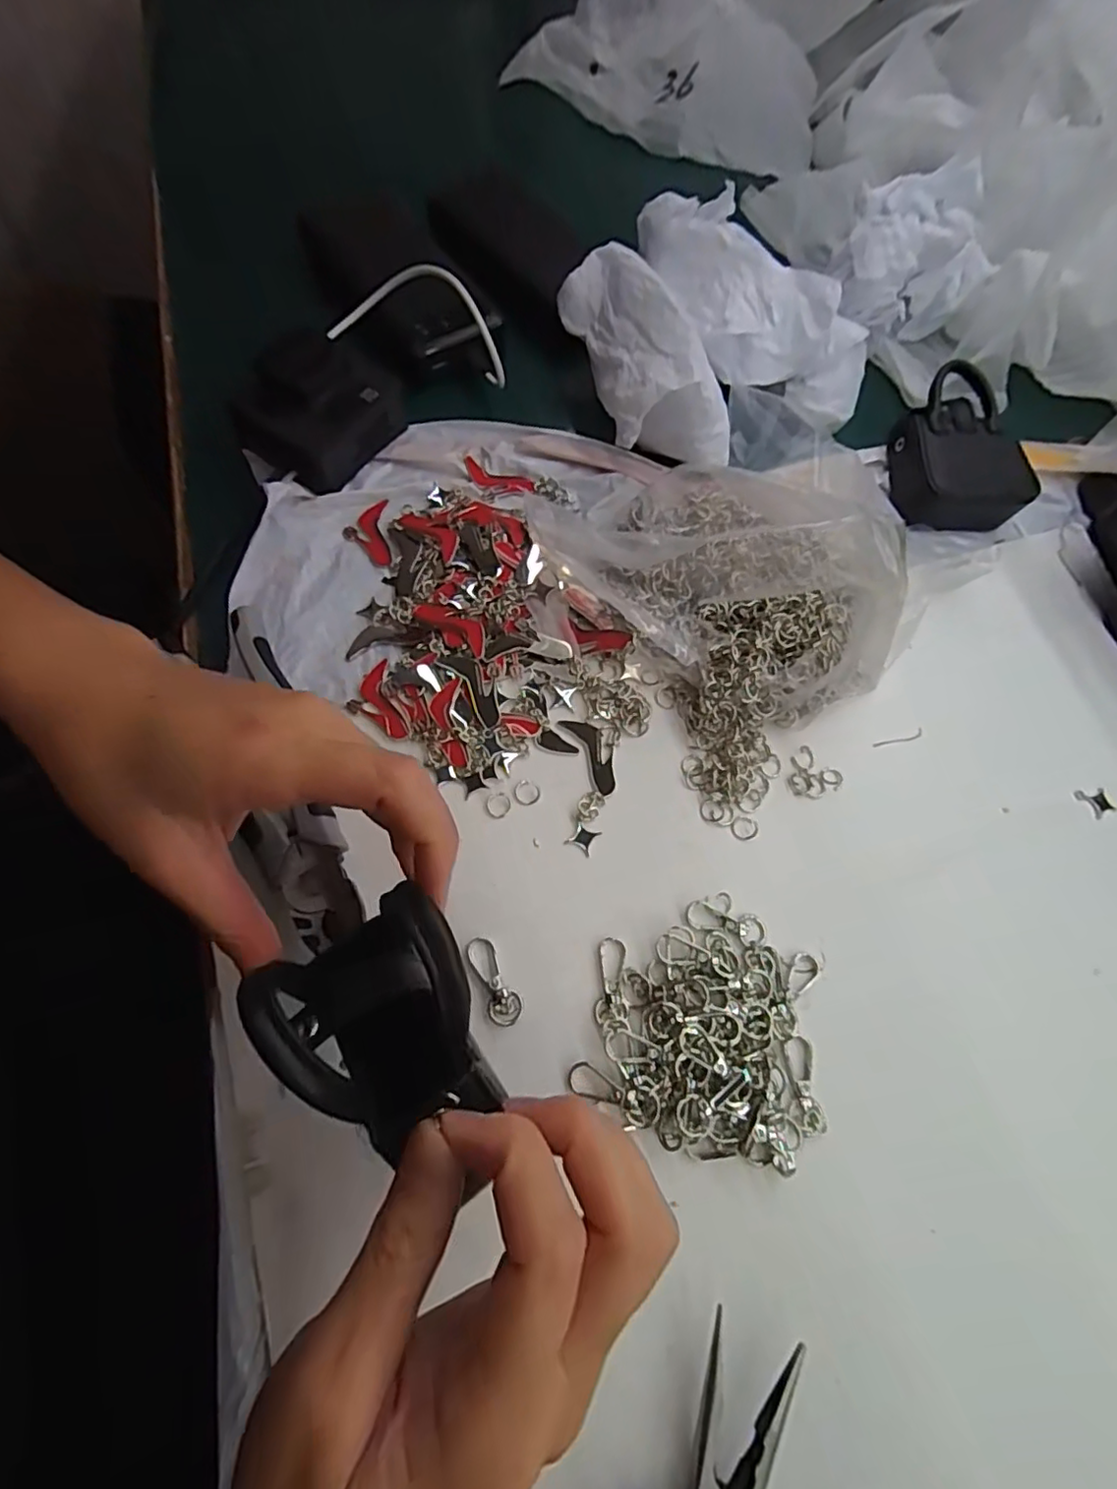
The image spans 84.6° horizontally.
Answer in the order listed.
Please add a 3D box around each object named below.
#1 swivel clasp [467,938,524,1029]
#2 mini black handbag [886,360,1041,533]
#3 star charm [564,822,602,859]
[{"bbox_3d":[-0.029,0.106,0.277,0.015,0.006,0.039,-22,73,-13],"label":"swivel clasp"},{"bbox_3d":[0.253,-0.191,0.398,0.078,0.038,0.097,-3,71,-7],"label":"mini black handbag"},{"bbox_3d":[0.012,0.047,0.305,0.014,0.004,0.013,27,69,5],"label":"star charm"}]

